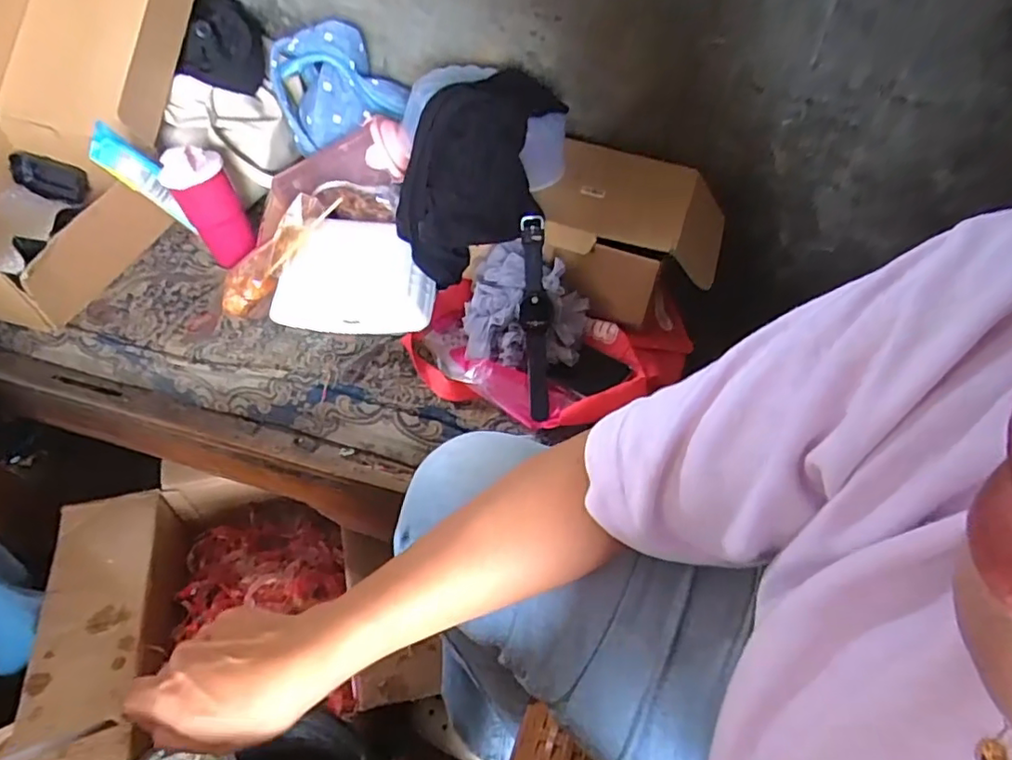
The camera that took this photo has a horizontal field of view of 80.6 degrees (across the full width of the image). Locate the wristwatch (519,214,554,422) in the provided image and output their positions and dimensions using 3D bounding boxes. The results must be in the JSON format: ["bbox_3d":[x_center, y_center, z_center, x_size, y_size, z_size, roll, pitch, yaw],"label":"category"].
[{"bbox_3d":[0.035,-0.072,0.684,0.034,0.018,0.230,-2,85,-3],"label":"wristwatch"}]

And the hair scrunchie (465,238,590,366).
[{"bbox_3d":[0.023,-0.089,0.704,0.138,0.059,0.147,-2,81,13],"label":"hair scrunchie"}]

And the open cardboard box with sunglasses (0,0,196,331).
[{"bbox_3d":[-0.590,-0.319,0.745,0.313,0.277,0.419,14,51,9],"label":"open cardboard box with sunglasses"}]

